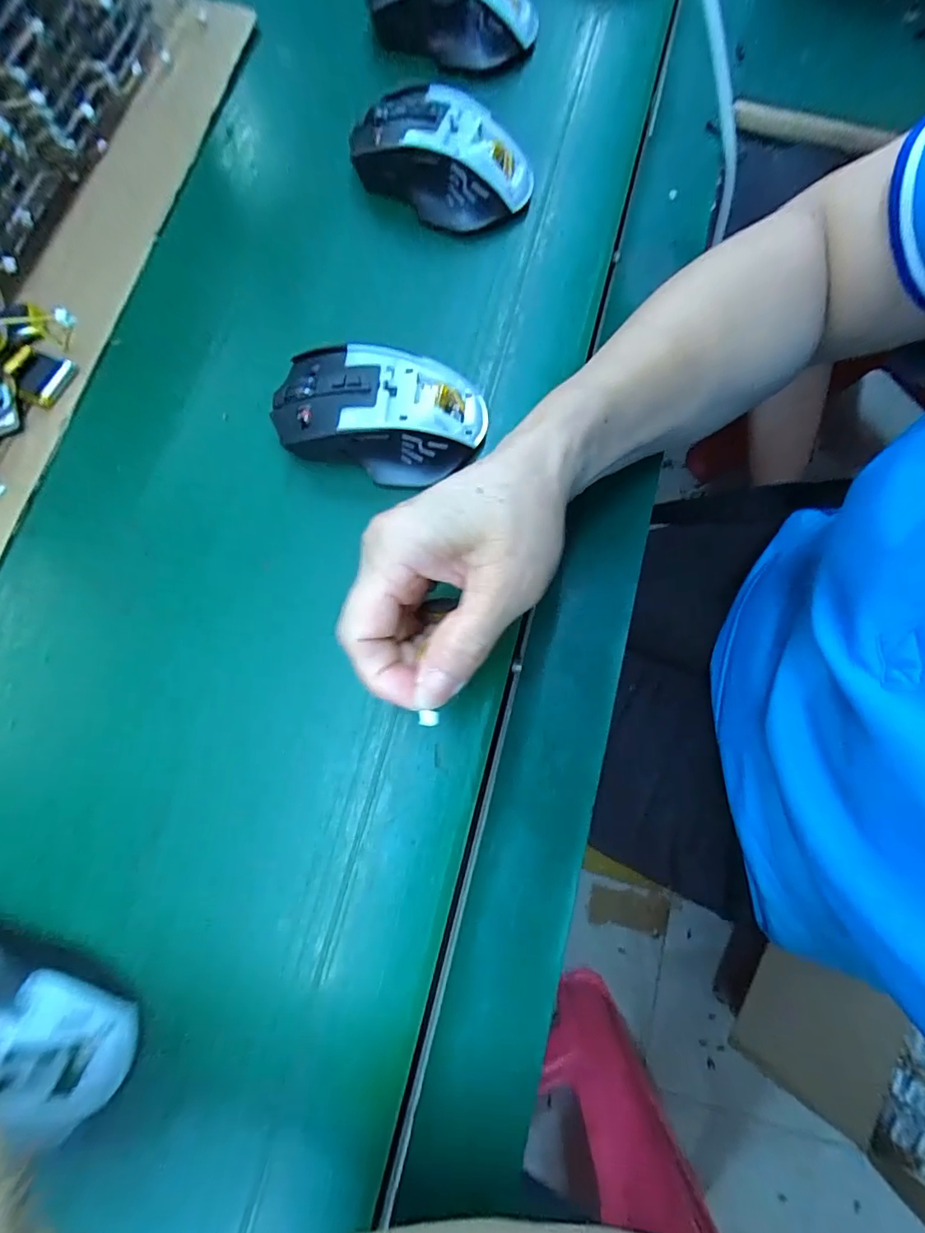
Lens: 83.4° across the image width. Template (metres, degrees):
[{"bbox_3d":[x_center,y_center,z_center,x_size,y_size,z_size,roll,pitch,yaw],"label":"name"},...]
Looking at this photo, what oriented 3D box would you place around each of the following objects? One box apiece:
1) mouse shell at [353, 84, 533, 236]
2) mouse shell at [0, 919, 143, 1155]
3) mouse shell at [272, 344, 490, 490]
[{"bbox_3d":[-0.013,-0.282,0.317,0.111,0.037,0.065,19,78,6],"label":"mouse shell"},{"bbox_3d":[-0.199,0.175,0.219,0.109,0.039,0.064,9,77,4],"label":"mouse shell"},{"bbox_3d":[-0.047,-0.111,0.284,0.113,0.037,0.067,3,77,2],"label":"mouse shell"}]

